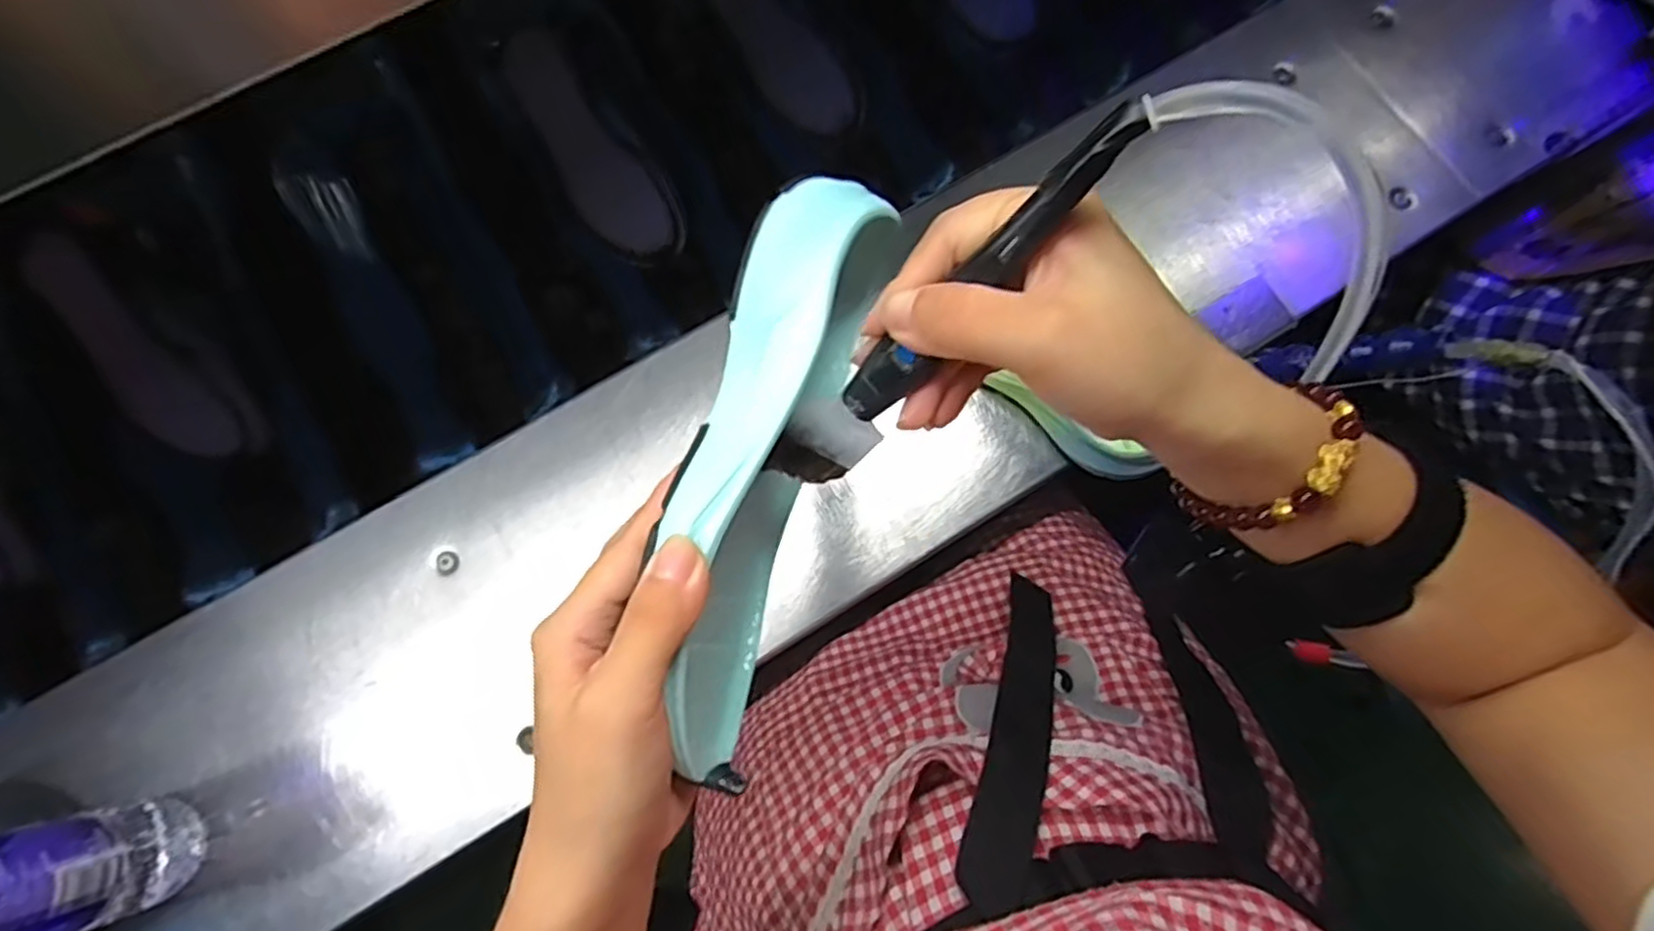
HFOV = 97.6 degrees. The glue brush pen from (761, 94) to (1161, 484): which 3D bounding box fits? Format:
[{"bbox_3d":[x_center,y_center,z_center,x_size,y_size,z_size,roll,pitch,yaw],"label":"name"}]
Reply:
[{"bbox_3d":[0.033,-0.042,0.231,0.013,0.166,0.025,-21,72,-50],"label":"glue brush pen"}]

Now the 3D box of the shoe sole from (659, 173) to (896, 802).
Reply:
[{"bbox_3d":[-0.022,0.000,0.271,0.047,0.093,0.220,14,93,5],"label":"shoe sole"}]

